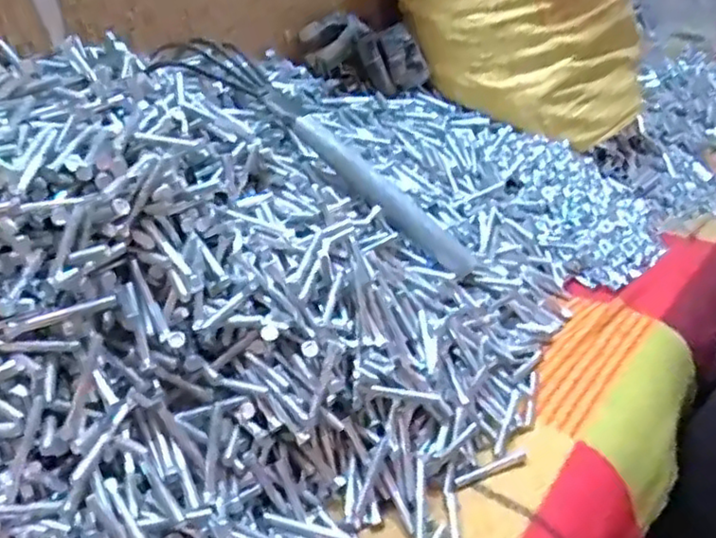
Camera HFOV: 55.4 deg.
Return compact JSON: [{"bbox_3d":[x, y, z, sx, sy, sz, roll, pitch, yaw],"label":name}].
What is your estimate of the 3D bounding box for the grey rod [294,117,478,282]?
[{"bbox_3d":[0.023,-0.058,0.545,0.179,0.018,0.020,41,40,-3],"label":"grey rod"}]

